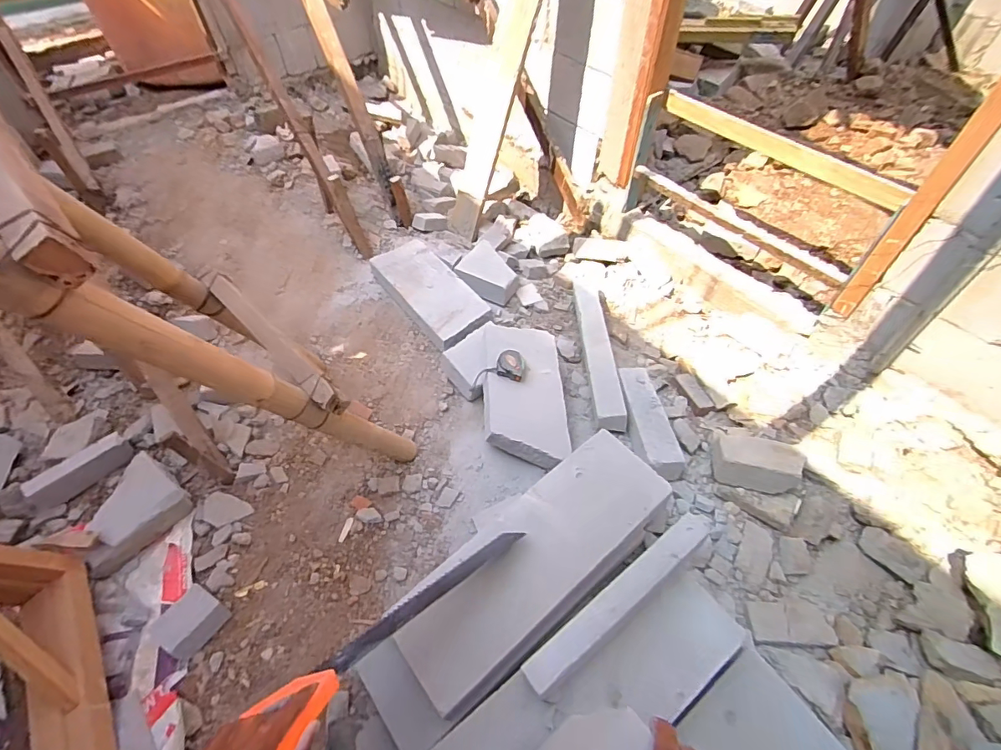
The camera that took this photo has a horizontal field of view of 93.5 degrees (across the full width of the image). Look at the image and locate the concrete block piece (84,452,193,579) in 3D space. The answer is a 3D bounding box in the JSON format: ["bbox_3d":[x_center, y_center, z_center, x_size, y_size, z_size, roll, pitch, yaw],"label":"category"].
[{"bbox_3d":[-0.860,0.317,1.080,0.175,0.075,0.225,29,59,21],"label":"concrete block piece"}]

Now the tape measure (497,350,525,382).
[{"bbox_3d":[0.028,-0.024,1.222,0.069,0.051,0.066,15,55,12],"label":"tape measure"}]

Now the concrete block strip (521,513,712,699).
[{"bbox_3d":[0.207,0.365,0.789,0.402,0.042,0.055,-32,59,-21],"label":"concrete block strip"}]

